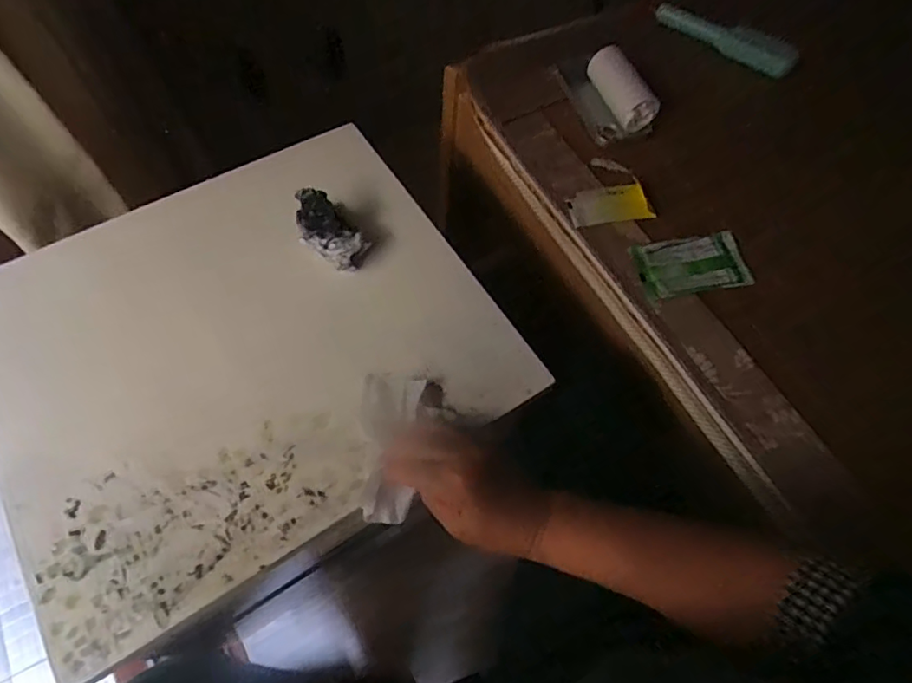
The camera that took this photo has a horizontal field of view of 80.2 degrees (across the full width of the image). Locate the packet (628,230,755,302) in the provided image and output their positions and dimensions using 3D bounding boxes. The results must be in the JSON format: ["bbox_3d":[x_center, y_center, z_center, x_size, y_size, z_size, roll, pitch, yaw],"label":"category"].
[{"bbox_3d":[0.250,-0.080,0.565,0.118,0.017,0.073,-12,64,-9],"label":"packet"}]

